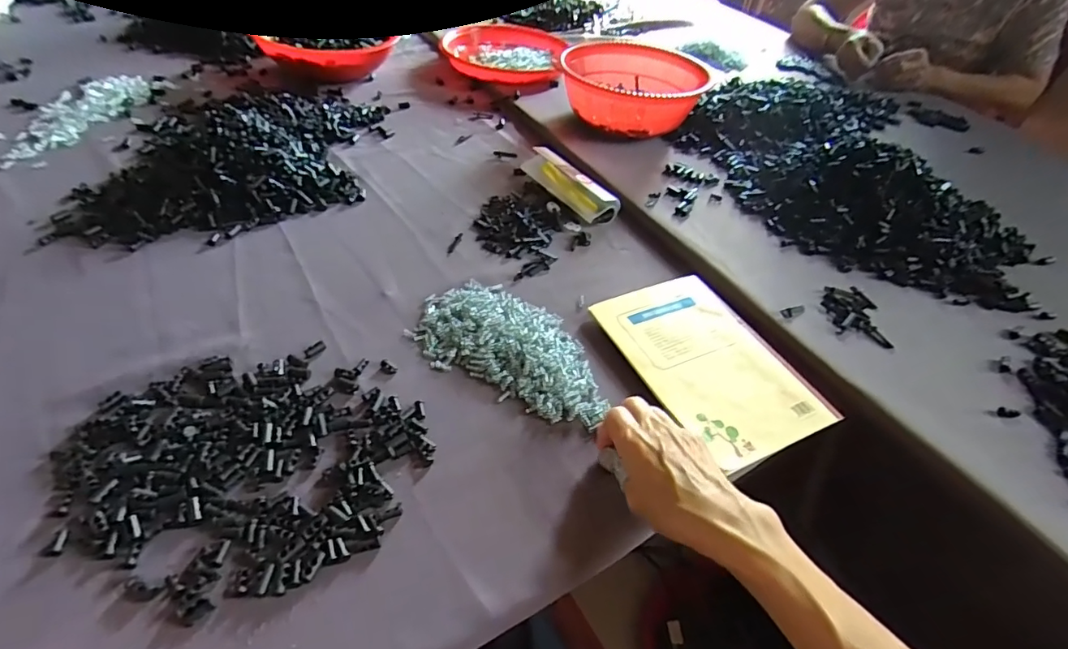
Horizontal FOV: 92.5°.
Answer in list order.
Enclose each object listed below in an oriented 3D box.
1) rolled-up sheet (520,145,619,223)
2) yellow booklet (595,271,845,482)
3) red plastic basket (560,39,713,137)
[{"bbox_3d":[0.043,-0.187,0.674,0.043,0.030,0.156,-26,54,-27],"label":"rolled-up sheet"},{"bbox_3d":[0.165,0.030,0.485,0.144,0.007,0.208,-16,50,-20],"label":"yellow booklet"},{"bbox_3d":[0.148,-0.367,0.817,0.217,0.088,0.190,19,47,12],"label":"red plastic basket"}]

